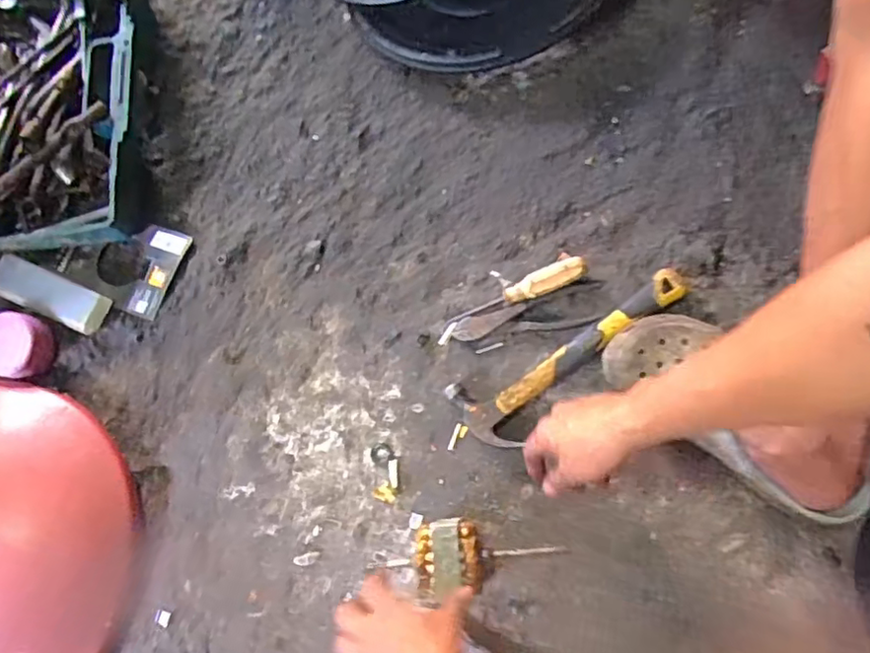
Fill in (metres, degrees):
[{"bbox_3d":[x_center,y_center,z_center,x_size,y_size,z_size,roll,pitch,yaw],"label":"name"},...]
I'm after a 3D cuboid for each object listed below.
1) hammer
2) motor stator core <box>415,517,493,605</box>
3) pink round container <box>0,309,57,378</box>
[{"bbox_3d":[0.158,0.039,0.704,0.279,0.052,0.085,-29,72,-1],"label":"hammer"},{"bbox_3d":[0.019,0.227,0.630,0.073,0.075,0.069,-8,73,6],"label":"motor stator core"},{"bbox_3d":[-0.517,0.022,0.781,0.078,0.032,0.076,5,75,10],"label":"pink round container"}]

